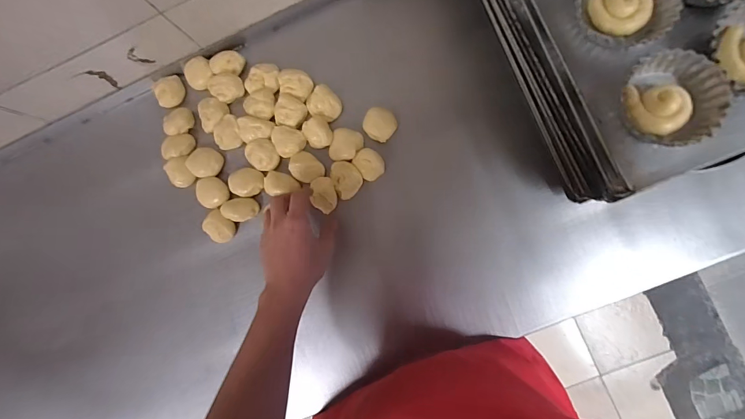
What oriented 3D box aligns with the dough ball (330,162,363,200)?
[{"bbox_3d":[-0.041,-0.049,0.561,0.043,0.017,0.058,-27,85,4],"label":"dough ball"}]

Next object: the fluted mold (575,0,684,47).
[{"bbox_3d":[0.268,-0.220,0.386,0.091,0.028,0.097,-33,84,4],"label":"fluted mold"}]

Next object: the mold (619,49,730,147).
[{"bbox_3d":[0.304,-0.114,0.371,0.086,0.030,0.092,0,87,6],"label":"mold"}]

